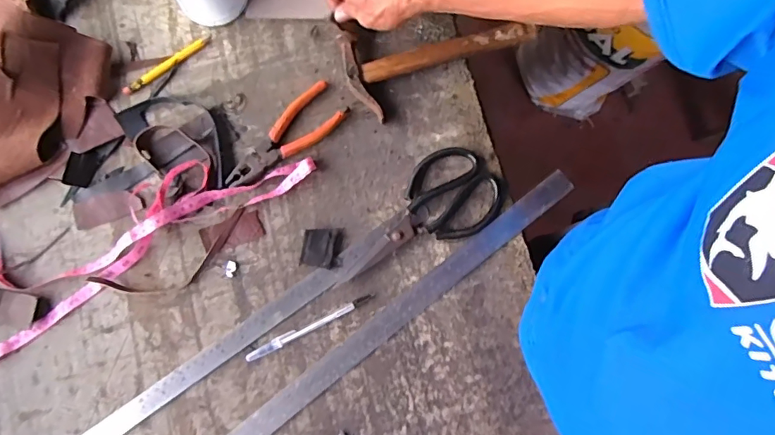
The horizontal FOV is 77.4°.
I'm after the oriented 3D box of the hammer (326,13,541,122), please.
[{"bbox_3d":[0.062,-0.196,0.593,0.230,0.037,0.114,-12,80,-2],"label":"hammer"}]

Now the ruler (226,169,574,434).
[{"bbox_3d":[-0.036,0.144,0.532,0.610,0.009,0.028,-38,81,-6],"label":"ruler"}]

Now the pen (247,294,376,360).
[{"bbox_3d":[-0.085,0.121,0.534,0.151,0.007,0.012,-27,80,-4],"label":"pen"}]

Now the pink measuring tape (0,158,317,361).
[{"bbox_3d":[-0.357,0.014,0.549,0.528,0.024,0.178,-32,81,-5],"label":"pink measuring tape"}]

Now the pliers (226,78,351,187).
[{"bbox_3d":[-0.118,-0.088,0.574,0.055,0.013,0.162,41,83,8],"label":"pliers"}]

